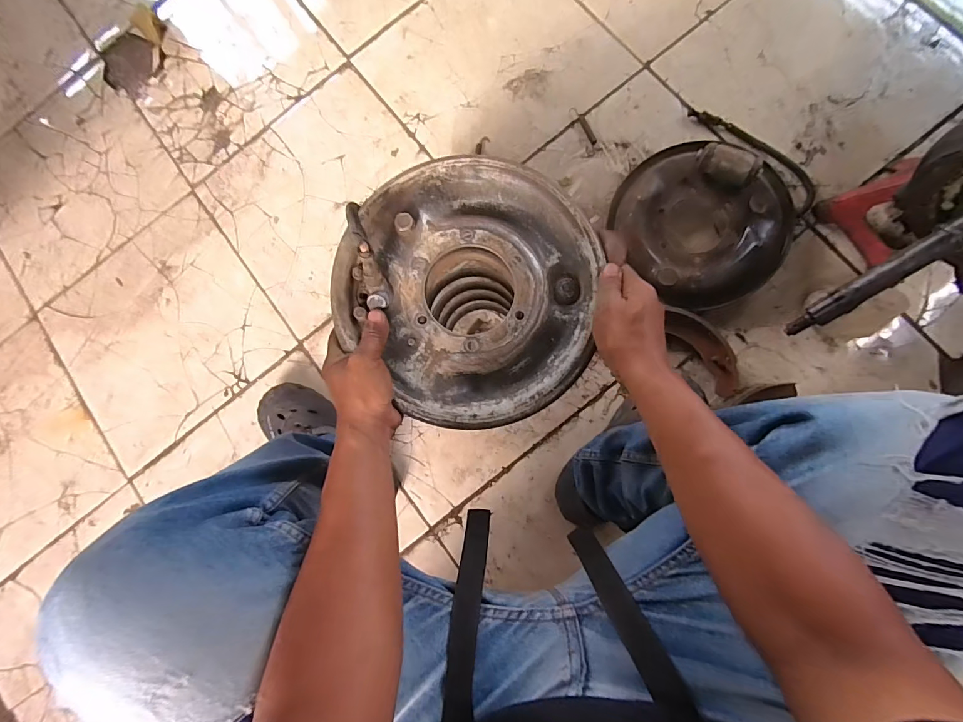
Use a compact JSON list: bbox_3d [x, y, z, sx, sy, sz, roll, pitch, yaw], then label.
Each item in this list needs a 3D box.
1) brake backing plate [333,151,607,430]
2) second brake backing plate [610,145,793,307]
[{"bbox_3d":[-0.016,-0.070,0.422,0.253,0.058,0.259,0,85,5],"label":"brake backing plate"},{"bbox_3d":[0.350,-0.220,0.673,0.275,0.104,0.246,30,87,9],"label":"second brake backing plate"}]

